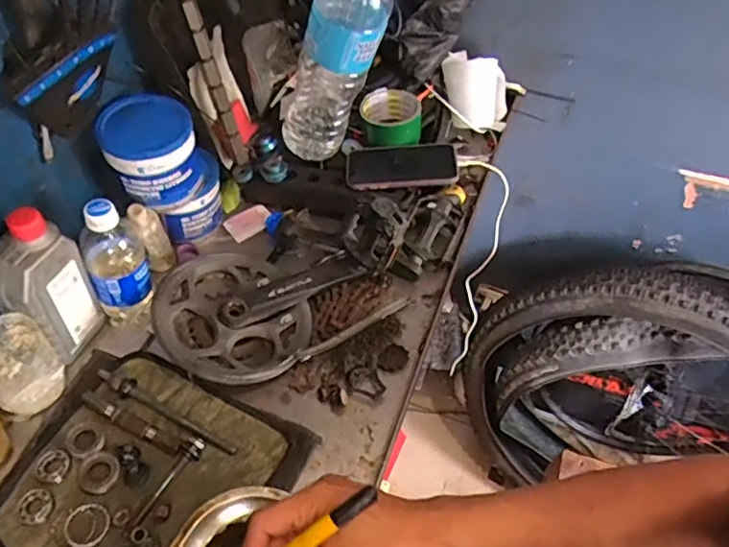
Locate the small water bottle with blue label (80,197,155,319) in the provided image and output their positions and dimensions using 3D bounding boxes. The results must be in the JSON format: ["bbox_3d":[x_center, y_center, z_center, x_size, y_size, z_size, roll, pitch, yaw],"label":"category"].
[{"bbox_3d":[-0.279,-0.013,0.648,0.065,0.162,0.061,-22,55,-21],"label":"small water bottle with blue label"}]

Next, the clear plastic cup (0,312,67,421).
[{"bbox_3d":[-0.352,0.098,0.589,0.066,0.090,0.072,35,56,22],"label":"clear plastic cup"}]

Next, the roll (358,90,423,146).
[{"bbox_3d":[0.039,-0.228,0.847,0.091,0.045,0.075,6,50,1],"label":"roll"}]

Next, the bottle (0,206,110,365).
[{"bbox_3d":[-0.337,0.018,0.606,0.059,0.177,0.080,12,51,6],"label":"bottle"}]

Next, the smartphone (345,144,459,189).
[{"bbox_3d":[0.051,-0.147,0.797,0.152,0.012,0.081,-2,50,12],"label":"smartphone"}]

